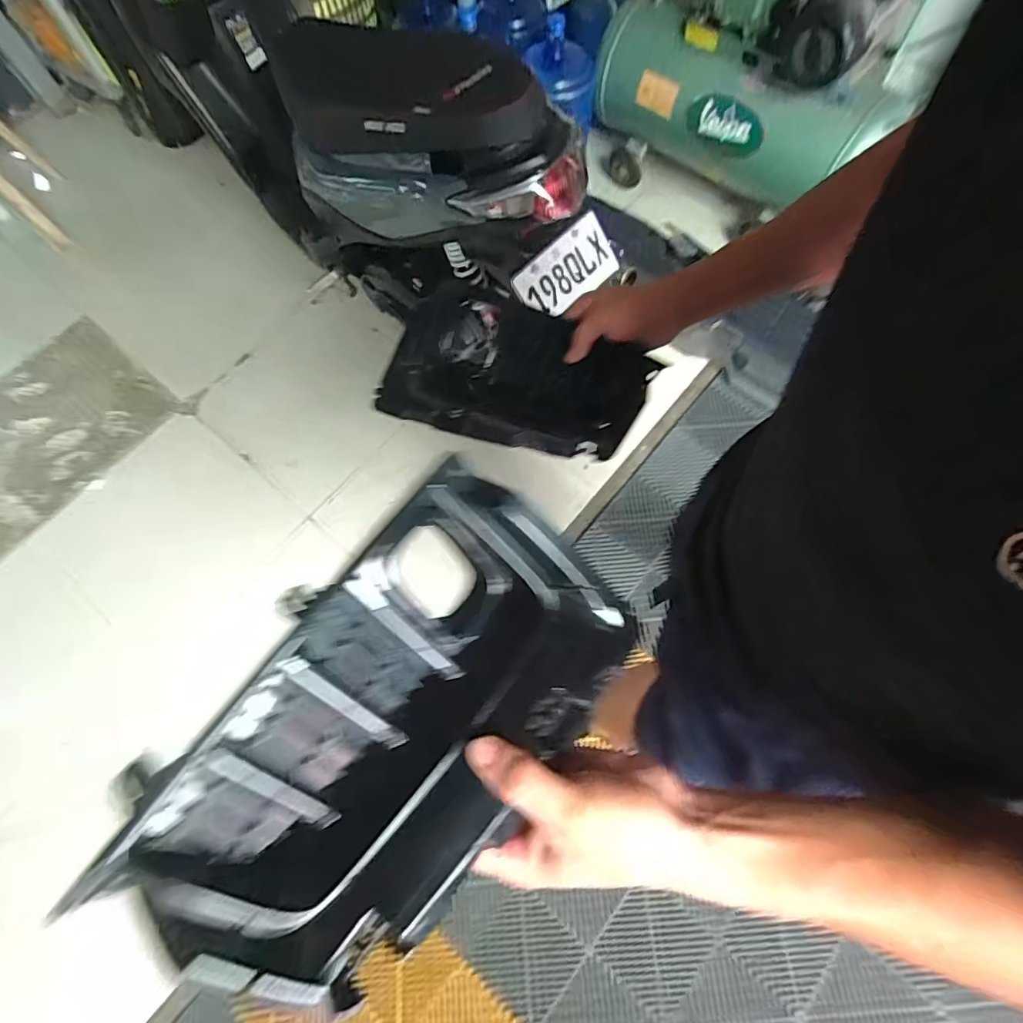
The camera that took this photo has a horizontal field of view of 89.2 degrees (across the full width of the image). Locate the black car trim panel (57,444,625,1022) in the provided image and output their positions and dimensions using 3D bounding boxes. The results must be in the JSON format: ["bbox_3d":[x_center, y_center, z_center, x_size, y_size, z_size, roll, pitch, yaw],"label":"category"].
[{"bbox_3d":[-0.057,0.103,0.282,0.158,0.046,0.255,47,66,0],"label":"black car trim panel"}]

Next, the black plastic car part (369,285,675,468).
[{"bbox_3d":[0.010,-0.157,0.555,0.262,0.033,0.185,15,69,7],"label":"black plastic car part"}]

